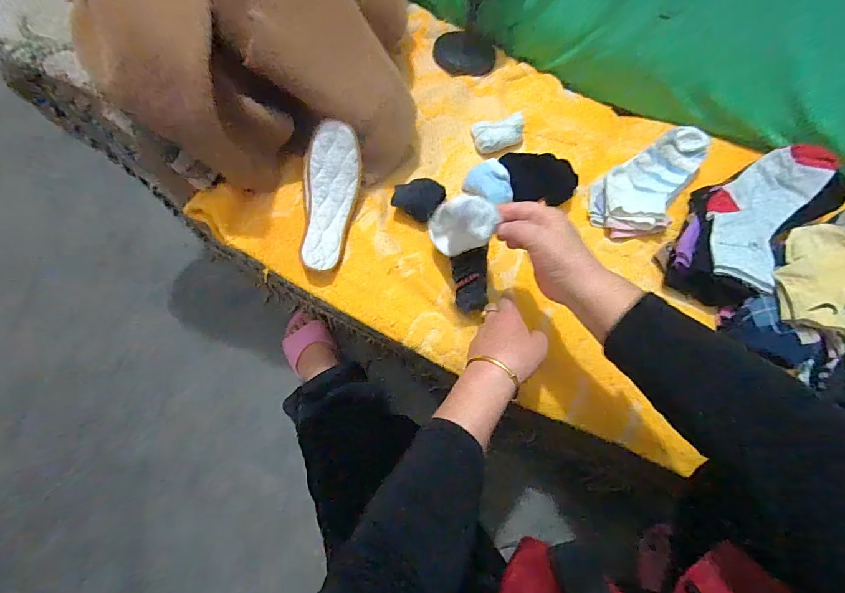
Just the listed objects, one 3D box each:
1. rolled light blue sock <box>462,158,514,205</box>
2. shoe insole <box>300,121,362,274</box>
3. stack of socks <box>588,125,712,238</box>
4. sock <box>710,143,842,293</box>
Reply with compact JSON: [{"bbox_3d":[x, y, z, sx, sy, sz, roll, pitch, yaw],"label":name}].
[{"bbox_3d":[0.099,-0.163,0.586,0.055,0.039,0.067,-25,71,-12],"label":"rolled light blue sock"},{"bbox_3d":[-0.129,-0.132,0.532,0.075,0.049,0.190,8,95,1],"label":"shoe insole"},{"bbox_3d":[0.332,-0.172,0.586,0.113,0.053,0.191,33,71,10],"label":"stack of socks"},{"bbox_3d":[0.448,-0.116,0.523,0.102,0.049,0.231,34,71,11],"label":"sock"}]

